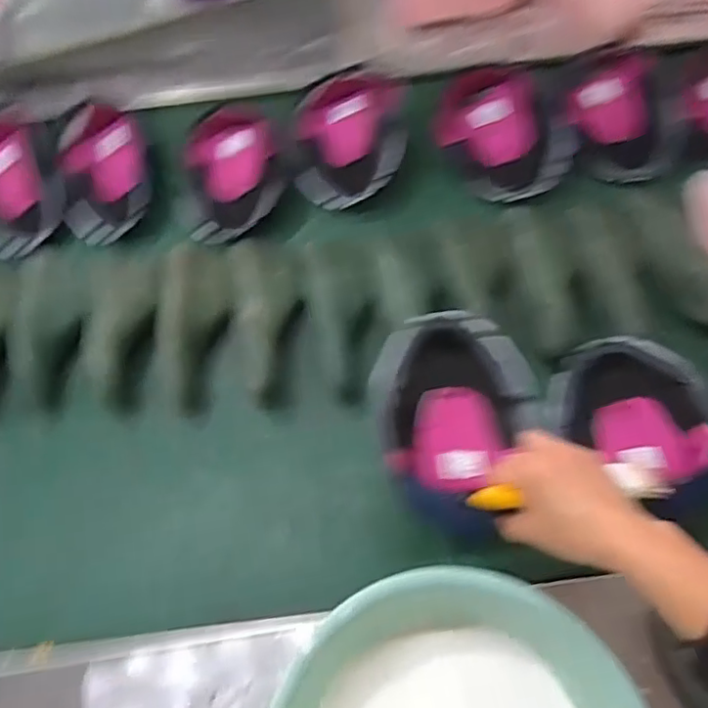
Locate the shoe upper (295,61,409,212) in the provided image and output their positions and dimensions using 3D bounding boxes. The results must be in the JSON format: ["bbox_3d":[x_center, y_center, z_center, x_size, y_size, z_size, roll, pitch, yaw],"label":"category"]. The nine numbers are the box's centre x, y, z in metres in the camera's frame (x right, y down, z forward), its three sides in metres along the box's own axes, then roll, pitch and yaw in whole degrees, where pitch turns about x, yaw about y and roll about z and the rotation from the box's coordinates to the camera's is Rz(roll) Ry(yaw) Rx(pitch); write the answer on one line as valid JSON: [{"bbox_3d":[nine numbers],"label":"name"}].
[{"bbox_3d":[-0.007,-0.311,0.870,0.158,0.077,0.179,0,65,3],"label":"shoe upper"}]

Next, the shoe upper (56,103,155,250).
[{"bbox_3d":[-0.357,-0.264,0.870,0.145,0.039,0.219,-15,65,-5],"label":"shoe upper"}]

